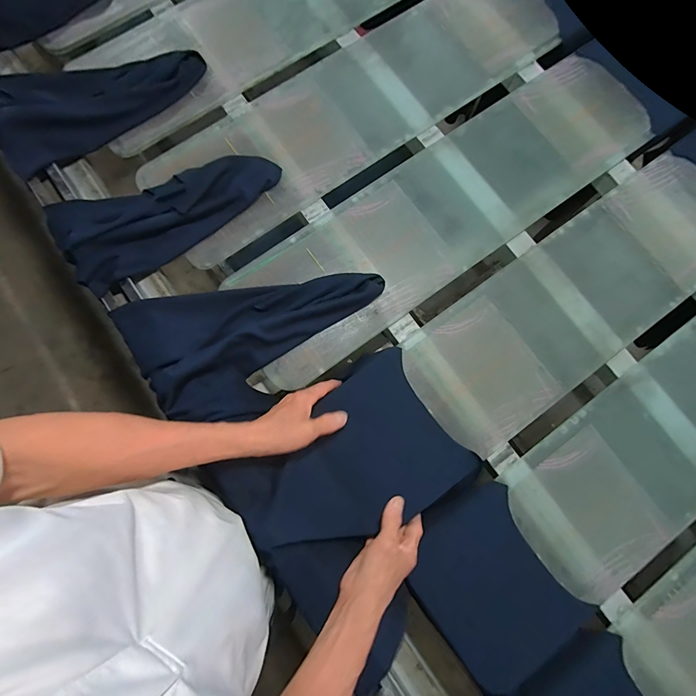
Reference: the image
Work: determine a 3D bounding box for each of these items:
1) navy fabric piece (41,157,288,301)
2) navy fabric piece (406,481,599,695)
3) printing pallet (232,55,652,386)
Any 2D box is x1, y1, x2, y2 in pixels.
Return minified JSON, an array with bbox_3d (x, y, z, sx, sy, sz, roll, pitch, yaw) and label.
[{"bbox_3d":[-0.257,-0.211,0.524,0.314,0.058,0.145,-33,82,-7],"label":"navy fabric piece"},{"bbox_3d":[0.184,0.307,0.480,0.168,0.013,0.216,-31,82,-6],"label":"navy fabric piece"},{"bbox_3d":[0.162,-0.228,0.564,0.724,0.016,0.201,-35,82,-7],"label":"printing pallet"}]

